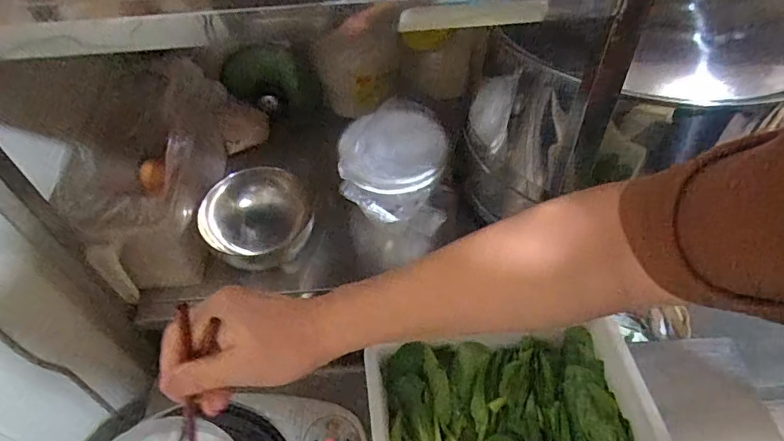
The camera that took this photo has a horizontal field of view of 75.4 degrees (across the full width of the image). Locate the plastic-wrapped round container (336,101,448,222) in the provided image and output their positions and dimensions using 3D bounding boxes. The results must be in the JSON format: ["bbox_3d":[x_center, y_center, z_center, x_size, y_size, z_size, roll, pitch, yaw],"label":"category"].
[{"bbox_3d":[0.004,-0.091,0.718,0.149,0.107,0.150,-2,51,2],"label":"plastic-wrapped round container"}]

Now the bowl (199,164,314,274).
[{"bbox_3d":[-0.181,0.002,0.691,0.144,0.079,0.124,-13,51,-7],"label":"bowl"}]

